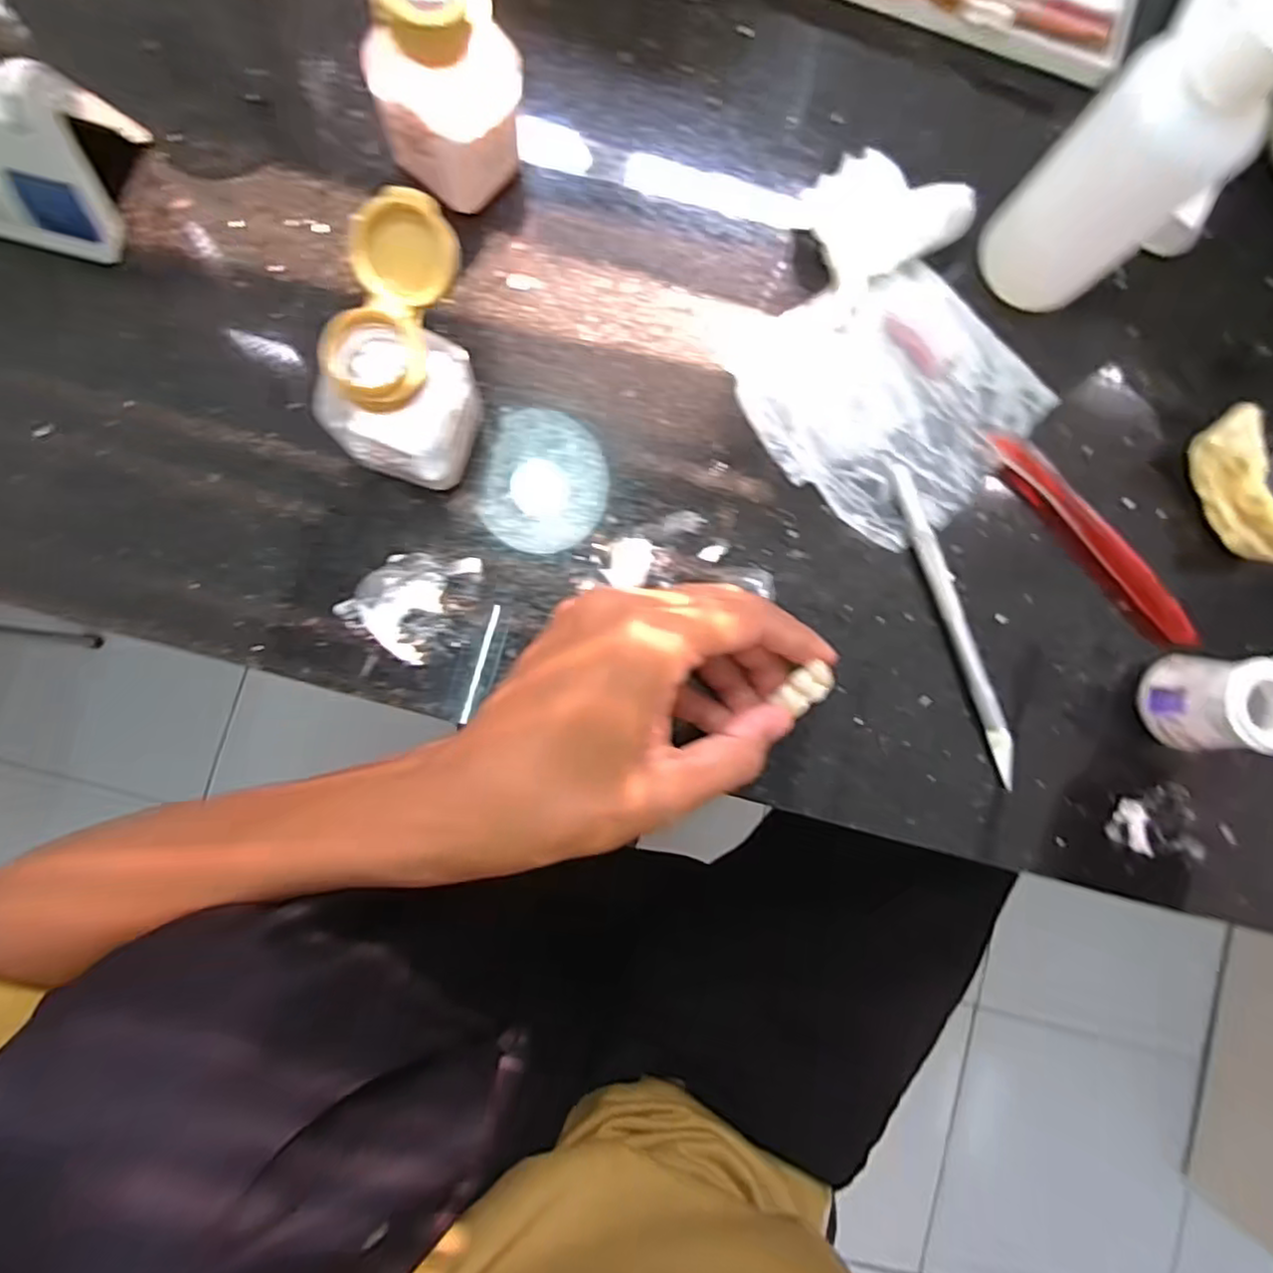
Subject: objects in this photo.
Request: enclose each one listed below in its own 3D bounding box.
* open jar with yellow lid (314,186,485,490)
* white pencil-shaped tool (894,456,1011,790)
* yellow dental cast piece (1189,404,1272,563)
[{"bbox_3d":[-0.077,-0.093,0.232,0.039,0.077,0.067,26,85,-3],"label":"open jar with yellow lid"},{"bbox_3d":[0.134,-0.005,0.280,0.009,0.008,0.137,-20,89,-6],"label":"white pencil-shaped tool"},{"bbox_3d":[0.261,-0.062,0.281,0.025,0.024,0.068,-27,89,-6],"label":"yellow dental cast piece"}]

